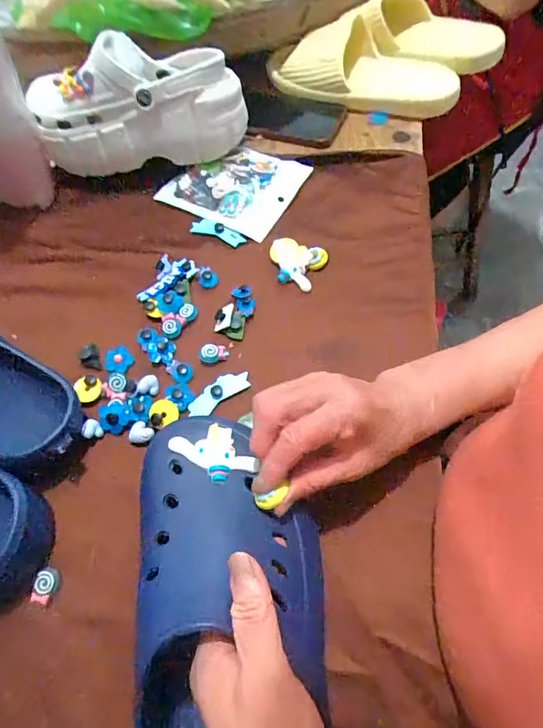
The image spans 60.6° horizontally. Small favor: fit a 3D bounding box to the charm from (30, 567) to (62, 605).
[{"bbox_3d":[-0.160,0.156,0.328,0.015,0.006,0.023,5,60,5],"label":"charm"}]

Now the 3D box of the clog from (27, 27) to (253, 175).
[{"bbox_3d":[-0.149,-0.278,0.513,0.240,0.118,0.084,4,59,4],"label":"clog"}]

